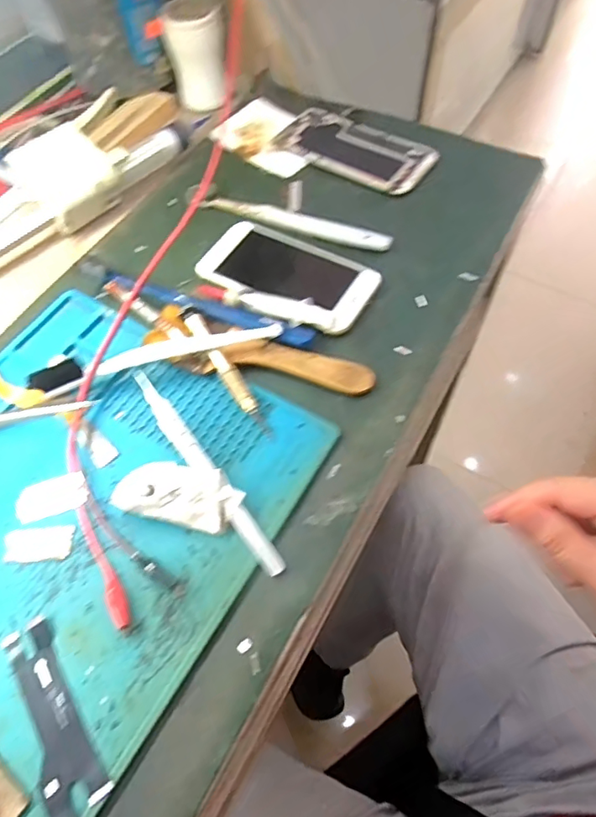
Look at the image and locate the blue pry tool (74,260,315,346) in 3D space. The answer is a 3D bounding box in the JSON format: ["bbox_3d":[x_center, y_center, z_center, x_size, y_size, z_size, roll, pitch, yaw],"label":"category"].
[{"bbox_3d":[-0.077,-0.079,0.390,0.182,0.018,0.022,18,63,12],"label":"blue pry tool"}]

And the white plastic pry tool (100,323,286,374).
[{"bbox_3d":[-0.076,-0.044,0.374,0.128,0.012,0.016,-12,61,-5],"label":"white plastic pry tool"}]

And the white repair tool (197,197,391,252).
[{"bbox_3d":[-0.001,-0.159,0.451,0.166,0.012,0.015,19,63,13],"label":"white repair tool"}]

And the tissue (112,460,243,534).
[{"bbox_3d":[-0.072,0.052,0.321,0.073,0.016,0.036,12,62,9],"label":"tissue"}]

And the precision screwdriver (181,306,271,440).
[{"bbox_3d":[-0.050,-0.029,0.363,0.013,0.015,0.111,-29,63,-14],"label":"precision screwdriver"}]

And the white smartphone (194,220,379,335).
[{"bbox_3d":[-0.011,-0.105,0.412,0.136,0.014,0.075,28,65,17],"label":"white smartphone"}]

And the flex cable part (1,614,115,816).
[{"bbox_3d":[-0.122,0.161,0.268,0.028,0.006,0.110,-27,63,-13],"label":"flex cable part"}]

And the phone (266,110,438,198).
[{"bbox_3d":[0.052,-0.242,0.500,0.145,0.013,0.070,35,67,20],"label":"phone"}]

